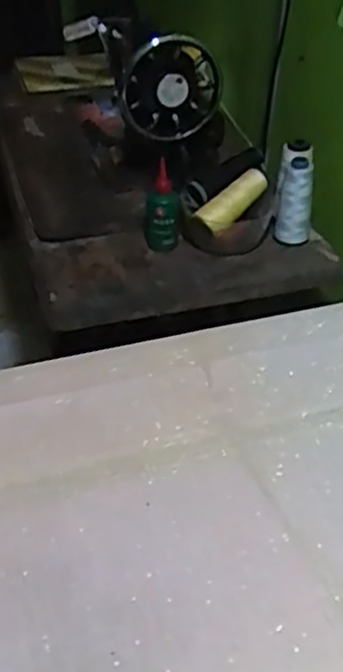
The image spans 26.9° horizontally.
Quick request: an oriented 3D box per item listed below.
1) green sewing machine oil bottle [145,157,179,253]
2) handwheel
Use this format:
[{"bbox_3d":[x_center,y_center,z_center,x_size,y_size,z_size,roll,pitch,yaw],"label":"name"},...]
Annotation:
[{"bbox_3d":[-0.013,-0.165,0.926,0.043,0.119,0.032,-2,38,0],"label":"green sewing machine oil bottle"},{"bbox_3d":[0.000,-0.322,0.945,0.133,0.129,0.032,-6,39,-8],"label":"handwheel"}]

